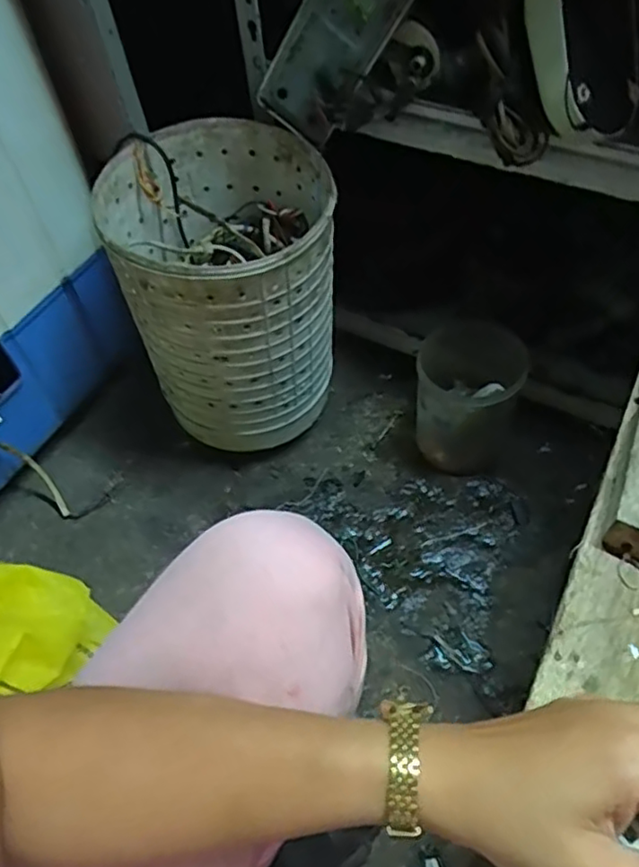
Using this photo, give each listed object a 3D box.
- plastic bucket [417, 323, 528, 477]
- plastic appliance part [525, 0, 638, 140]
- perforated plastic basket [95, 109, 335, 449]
[{"bbox_3d":[0.203,-0.044,0.863,0.130,0.175,0.133,-2,54,3],"label":"plastic bucket"},{"bbox_3d":[0.236,-0.399,0.561,0.115,0.251,0.052,-12,9,-18],"label":"plastic appliance part"},{"bbox_3d":[-0.104,-0.162,0.791,0.253,0.337,0.246,-18,55,-9],"label":"perforated plastic basket"}]

